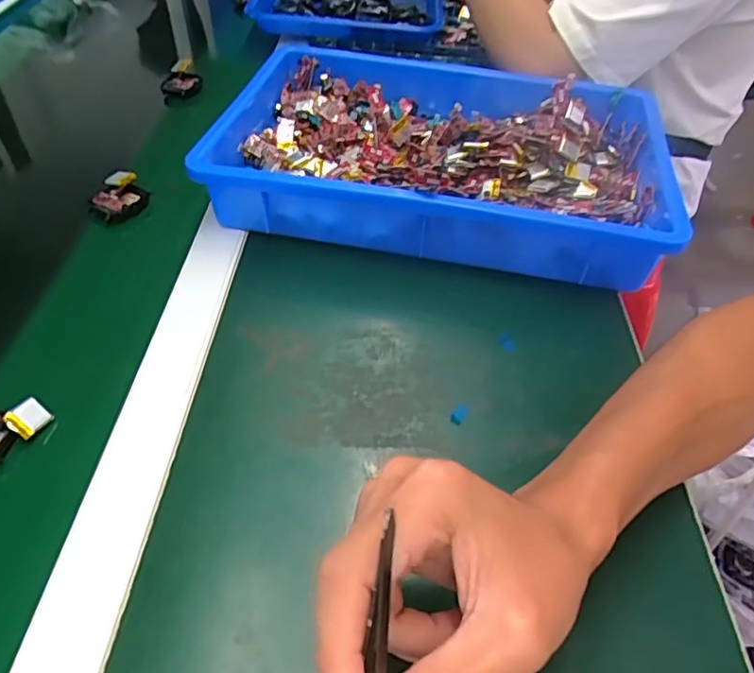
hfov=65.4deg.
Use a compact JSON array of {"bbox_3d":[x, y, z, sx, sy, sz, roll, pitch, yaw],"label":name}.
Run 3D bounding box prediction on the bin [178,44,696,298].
[{"bbox_3d":[0.050,-0.166,0.532,0.388,0.071,0.258,9,47,7],"label":"bin"}]

